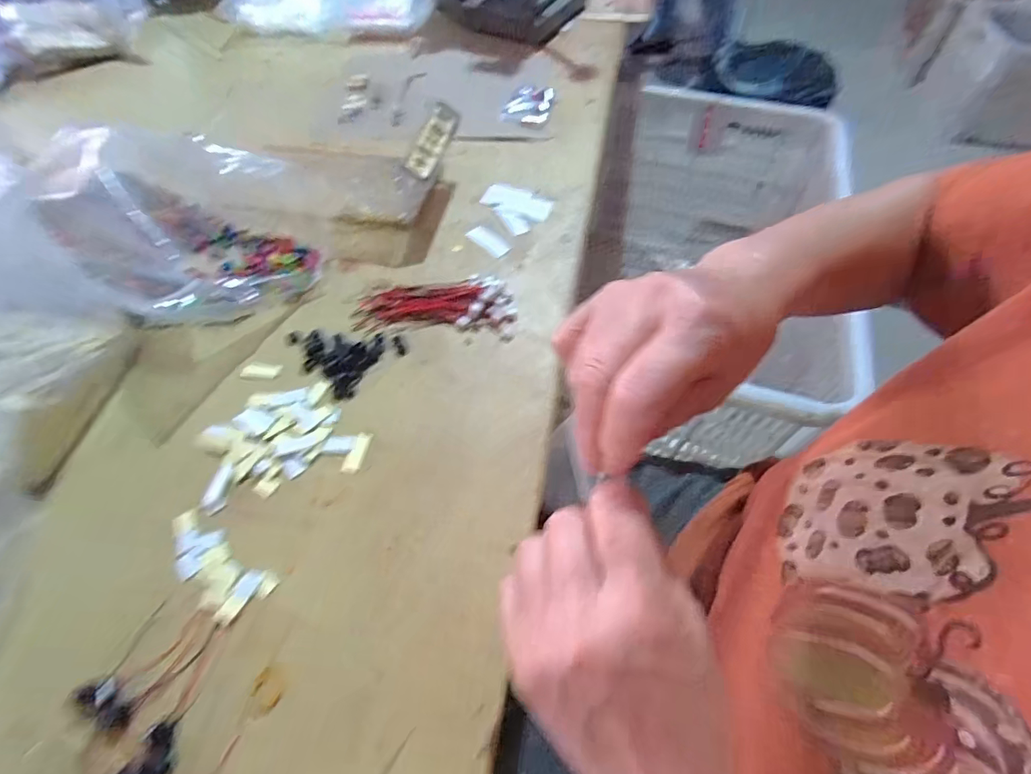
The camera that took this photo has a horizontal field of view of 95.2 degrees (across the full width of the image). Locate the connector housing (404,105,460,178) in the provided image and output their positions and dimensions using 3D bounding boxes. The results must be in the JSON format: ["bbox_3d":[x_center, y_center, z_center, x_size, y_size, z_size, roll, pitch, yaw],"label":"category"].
[{"bbox_3d":[-0.079,-0.233,0.447,0.026,0.012,0.113,10,58,6],"label":"connector housing"}]

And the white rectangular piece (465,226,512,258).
[{"bbox_3d":[-0.026,-0.142,0.457,0.021,0.004,0.046,-40,66,-23],"label":"white rectangular piece"}]

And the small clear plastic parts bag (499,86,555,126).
[{"bbox_3d":[0.017,-0.351,0.585,0.056,0.008,0.080,14,58,9],"label":"small clear plastic parts bag"}]

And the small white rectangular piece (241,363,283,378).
[{"bbox_3d":[-0.201,-0.014,0.371,0.030,0.004,0.013,3,57,1],"label":"small white rectangular piece"}]

